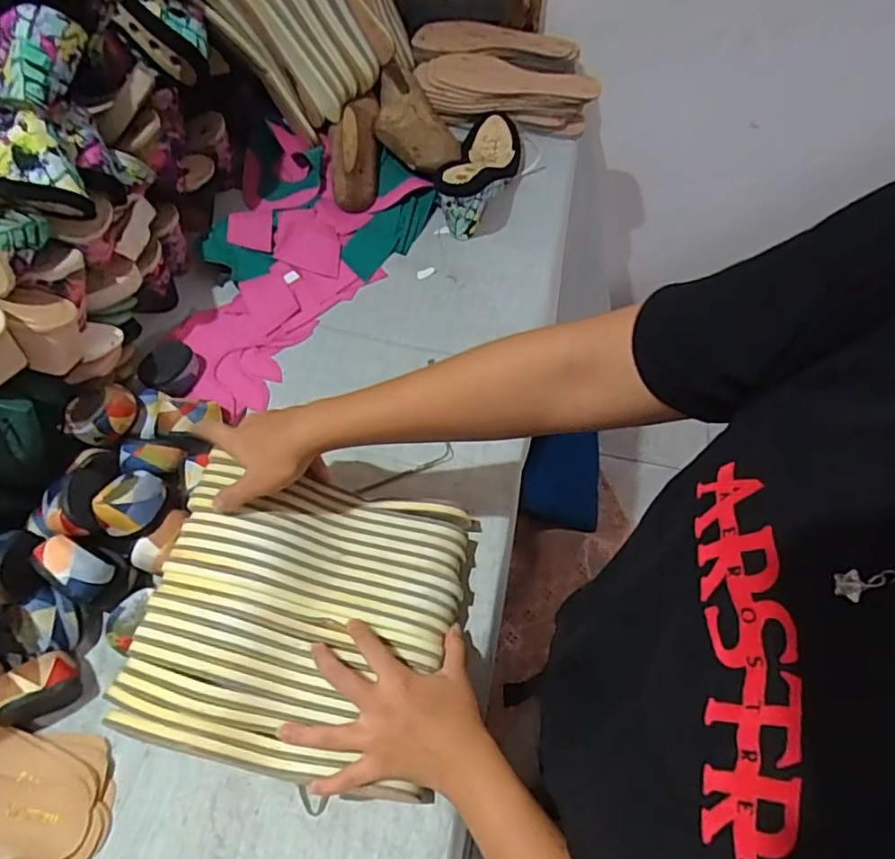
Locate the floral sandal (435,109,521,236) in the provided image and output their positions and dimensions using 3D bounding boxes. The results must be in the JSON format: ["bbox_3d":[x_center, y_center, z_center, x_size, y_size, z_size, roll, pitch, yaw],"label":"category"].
[{"bbox_3d":[0.047,-0.355,0.783,0.082,0.092,0.224,9,62,8],"label":"floral sandal"}]

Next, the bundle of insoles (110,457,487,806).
[{"bbox_3d":[-0.114,0.156,0.497,0.238,0.081,0.230,10,62,8],"label":"bundle of insoles"}]

